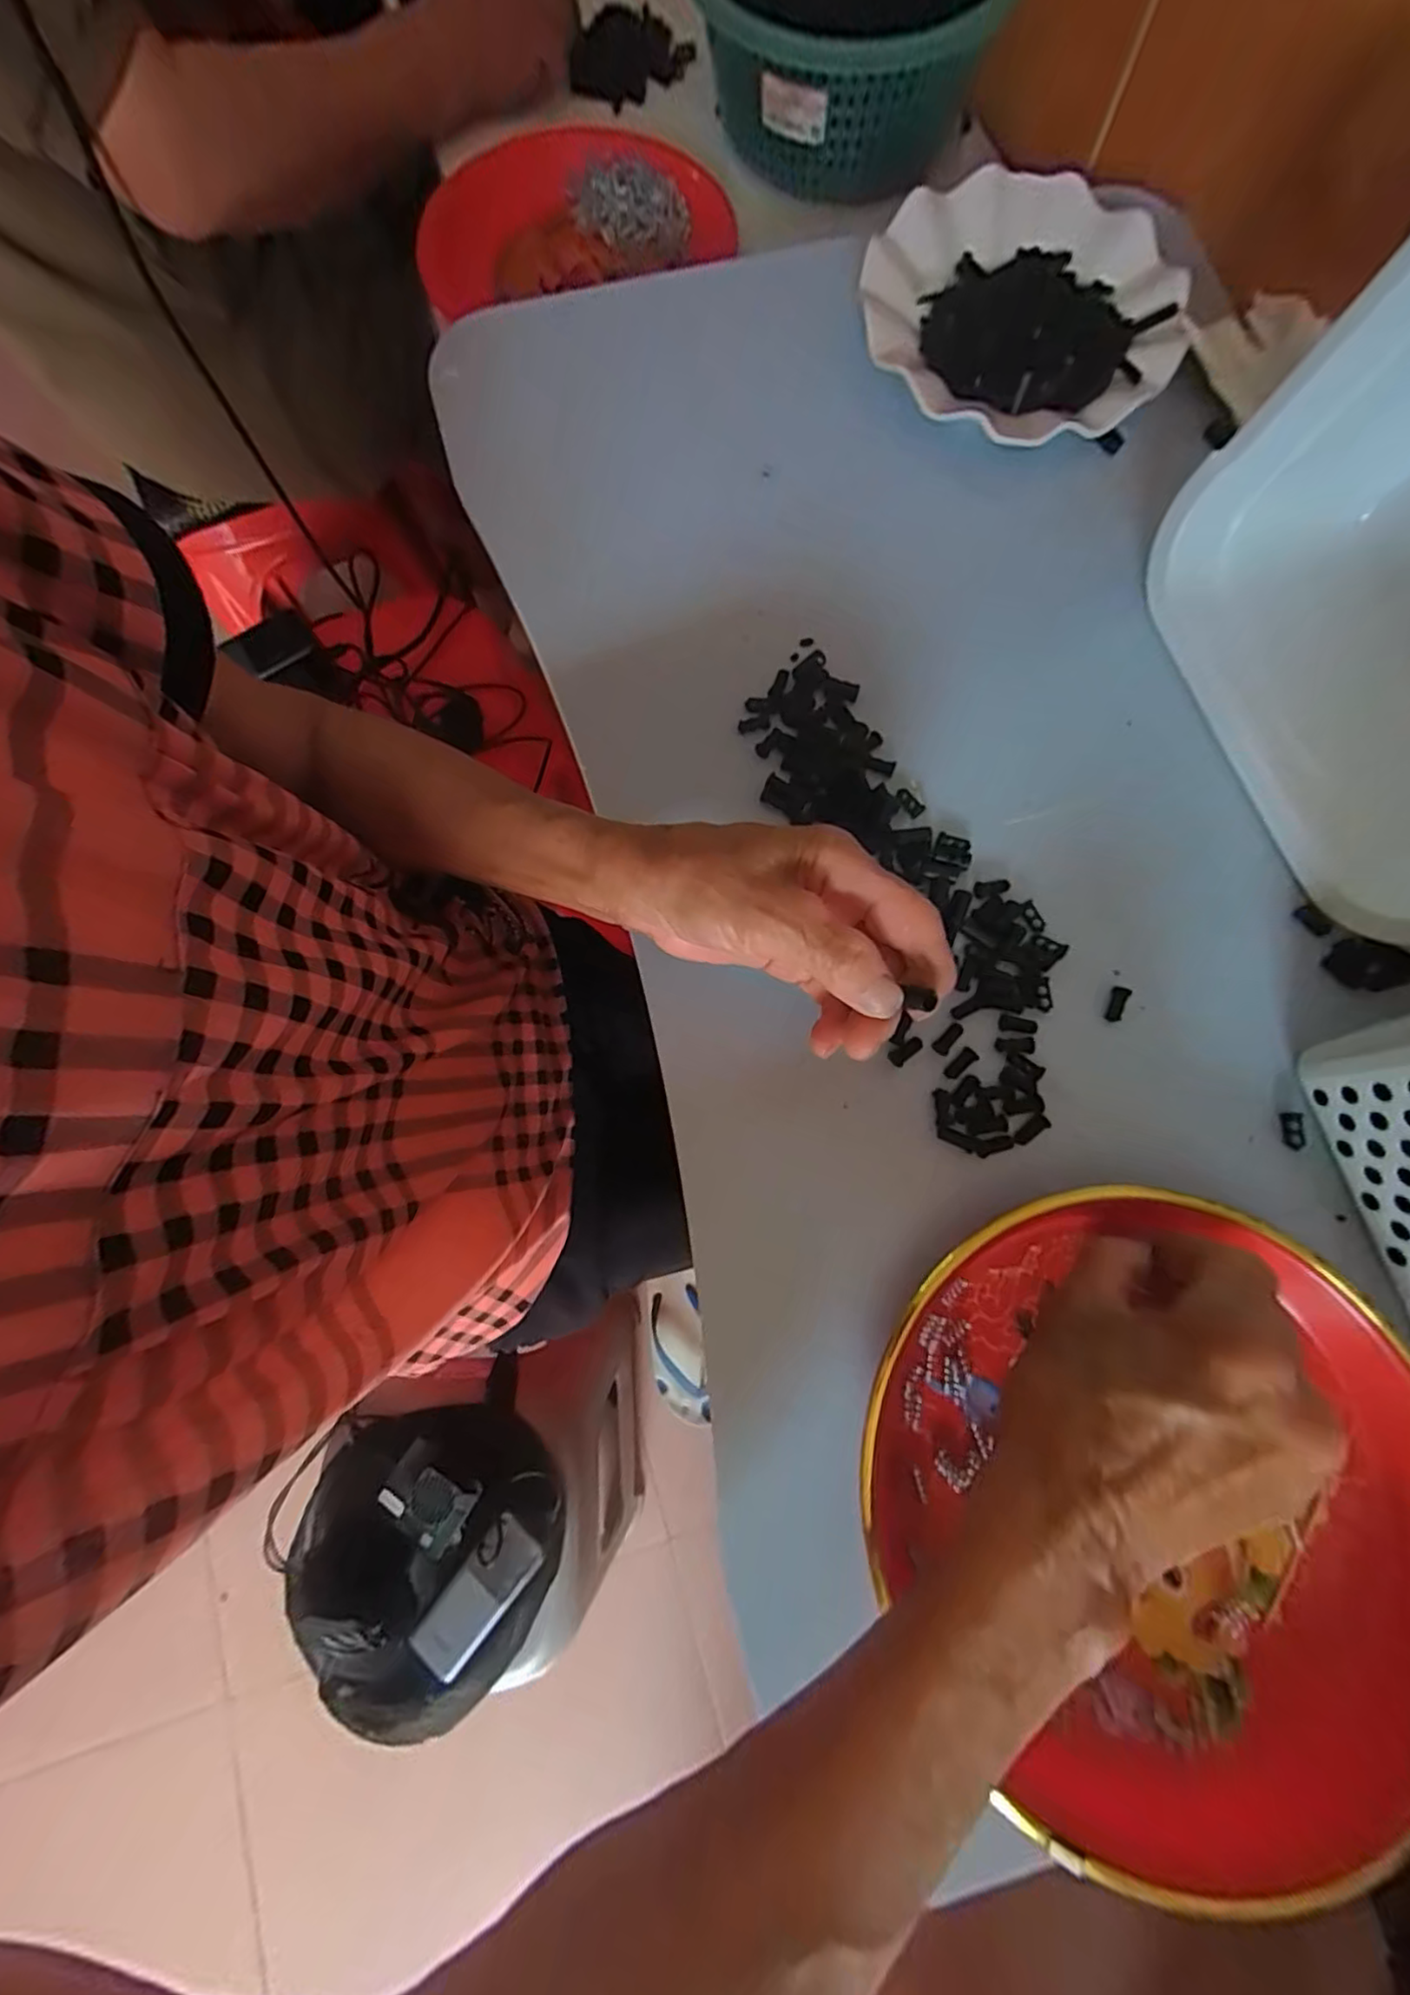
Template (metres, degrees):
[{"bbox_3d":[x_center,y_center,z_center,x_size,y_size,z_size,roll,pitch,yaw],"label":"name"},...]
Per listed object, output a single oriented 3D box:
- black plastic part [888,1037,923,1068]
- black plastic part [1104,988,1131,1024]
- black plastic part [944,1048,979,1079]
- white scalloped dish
[{"bbox_3d":[0.094,0.025,0.298,0.017,0.004,0.008,-37,79,-6],"label":"black plastic part"},{"bbox_3d":[0.196,0.004,0.303,0.006,0.005,0.017,17,91,5],"label":"black plastic part"},{"bbox_3d":[0.119,0.031,0.296,0.017,0.004,0.007,-42,80,-7],"label":"black plastic part"},{"bbox_3d":[0.179,-0.396,0.370,0.167,0.023,0.181,0,78,1],"label":"white scalloped dish"}]

